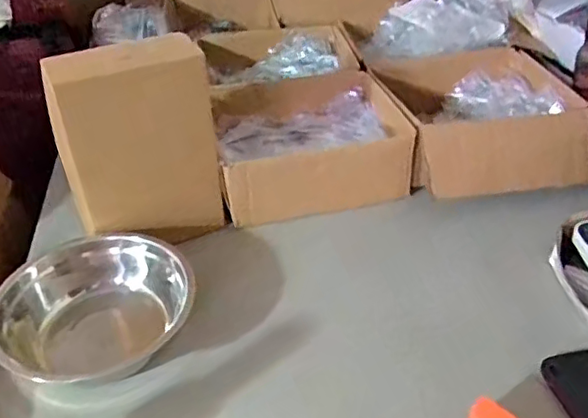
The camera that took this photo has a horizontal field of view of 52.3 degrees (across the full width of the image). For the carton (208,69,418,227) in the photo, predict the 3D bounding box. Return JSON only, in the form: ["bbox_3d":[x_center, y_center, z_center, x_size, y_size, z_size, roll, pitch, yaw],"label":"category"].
[{"bbox_3d":[0.018,-0.131,1.091,0.321,0.106,0.308,-9,38,-9],"label":"carton"}]

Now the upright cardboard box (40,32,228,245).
[{"bbox_3d":[-0.217,-0.086,0.872,0.214,0.290,0.099,-14,39,-15],"label":"upright cardboard box"}]

